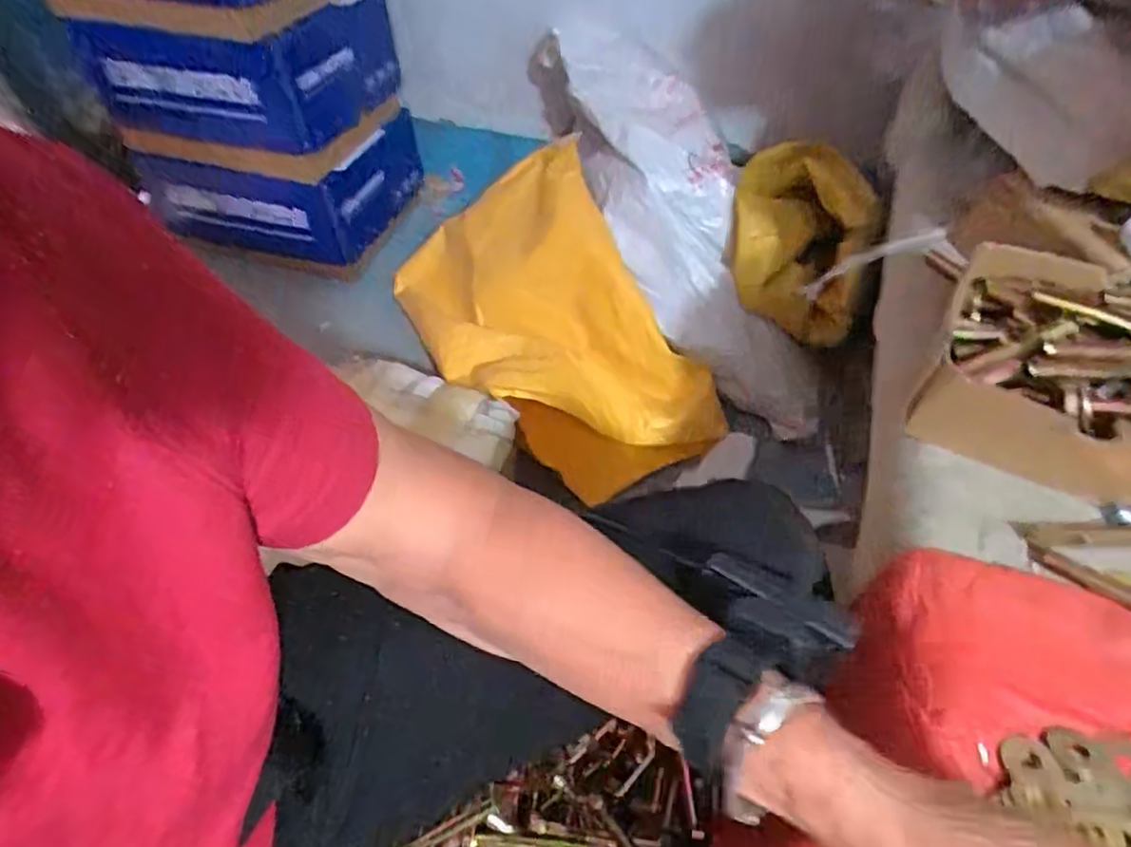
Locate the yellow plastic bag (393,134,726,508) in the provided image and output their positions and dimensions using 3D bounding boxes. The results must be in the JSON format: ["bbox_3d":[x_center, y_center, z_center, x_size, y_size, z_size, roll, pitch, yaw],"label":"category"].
[{"bbox_3d":[-0.037,-0.167,0.978,0.302,0.193,0.548,-28,55,-17],"label":"yellow plastic bag"}]

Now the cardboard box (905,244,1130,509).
[{"bbox_3d":[0.343,-0.031,0.439,0.188,0.072,0.157,24,56,21],"label":"cardboard box"}]

